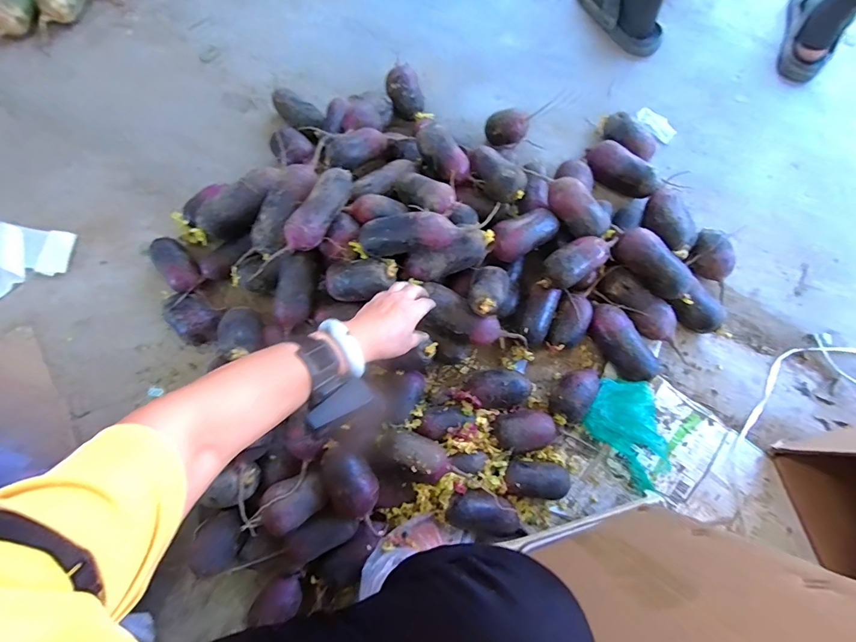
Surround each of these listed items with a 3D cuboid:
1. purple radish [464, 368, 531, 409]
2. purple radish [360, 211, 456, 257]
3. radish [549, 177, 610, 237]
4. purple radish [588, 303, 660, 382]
[{"bbox_3d":[0.114,0.111,0.652,0.103,0.061,0.063,-4,77,-1],"label":"purple radish"},{"bbox_3d":[-0.030,-0.131,0.601,0.141,0.059,0.054,-3,77,-1],"label":"purple radish"},{"bbox_3d":[0.252,-0.183,0.674,0.119,0.072,0.065,32,79,7],"label":"radish"},{"bbox_3d":[0.328,0.036,0.672,0.061,0.062,0.141,-32,79,-7],"label":"purple radish"}]

